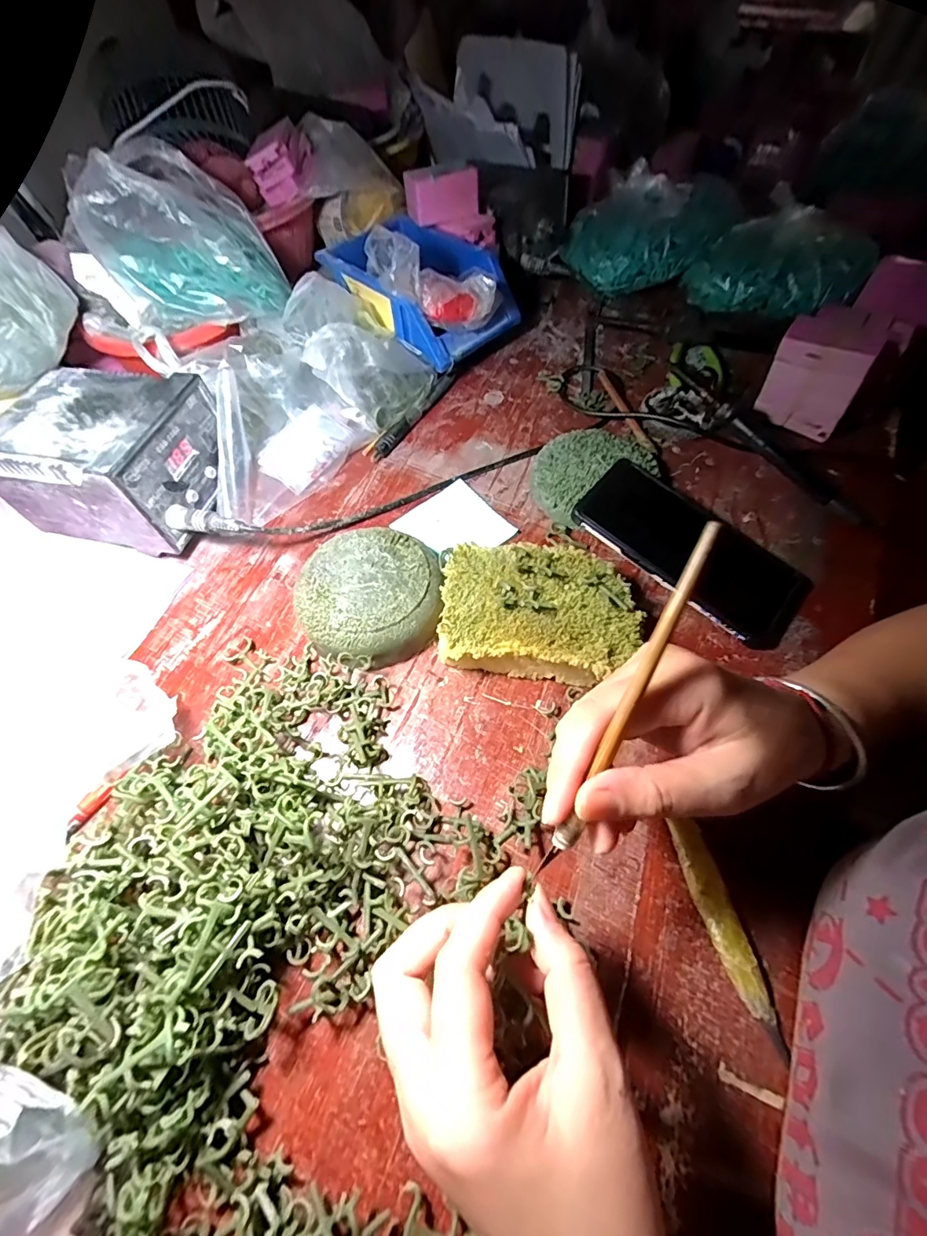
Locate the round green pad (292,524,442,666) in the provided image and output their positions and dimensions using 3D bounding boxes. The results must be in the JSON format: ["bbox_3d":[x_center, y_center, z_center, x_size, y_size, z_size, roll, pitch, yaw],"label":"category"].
[{"bbox_3d":[-0.065,-0.015,0.352,0.098,0.036,0.096,-1,60,1],"label":"round green pad"}]

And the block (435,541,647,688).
[{"bbox_3d":[0.052,-0.002,0.337,0.136,0.043,0.095,8,60,6],"label":"block"}]

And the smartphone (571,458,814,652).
[{"bbox_3d":[0.176,-0.053,0.374,0.172,0.015,0.091,40,65,9],"label":"smartphone"}]

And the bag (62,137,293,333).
[{"bbox_3d":[-0.254,-0.332,0.430,0.163,0.102,0.132,-20,61,-10],"label":"bag"}]

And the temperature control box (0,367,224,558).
[{"bbox_3d":[-0.276,-0.126,0.390,0.139,0.092,0.111,11,61,8],"label":"temperature control box"}]

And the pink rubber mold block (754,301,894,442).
[{"bbox_3d":[0.321,-0.225,0.440,0.072,0.078,0.076,32,65,18],"label":"pink rubber mold block"}]

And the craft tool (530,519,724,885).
[{"bbox_3d":[0.062,0.037,0.189,0.005,0.004,0.153,25,103,15],"label":"craft tool"}]

